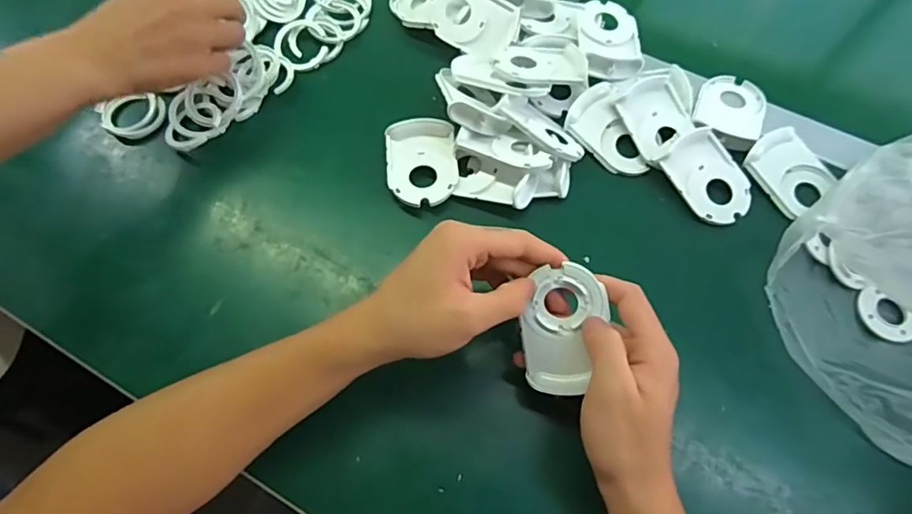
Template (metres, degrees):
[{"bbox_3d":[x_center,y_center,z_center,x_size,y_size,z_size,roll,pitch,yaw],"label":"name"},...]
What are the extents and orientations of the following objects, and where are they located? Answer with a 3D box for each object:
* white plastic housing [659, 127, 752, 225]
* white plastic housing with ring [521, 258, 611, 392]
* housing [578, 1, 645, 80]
[{"bbox_3d":[0.206,-0.066,0.436,0.059,0.012,0.082,-34,83,-16],"label":"white plastic housing"},{"bbox_3d":[0.071,0.046,0.348,0.050,0.027,0.083,-2,100,15],"label":"white plastic housing with ring"},{"bbox_3d":[0.144,-0.206,0.497,0.057,0.017,0.086,1,65,0],"label":"housing"}]

